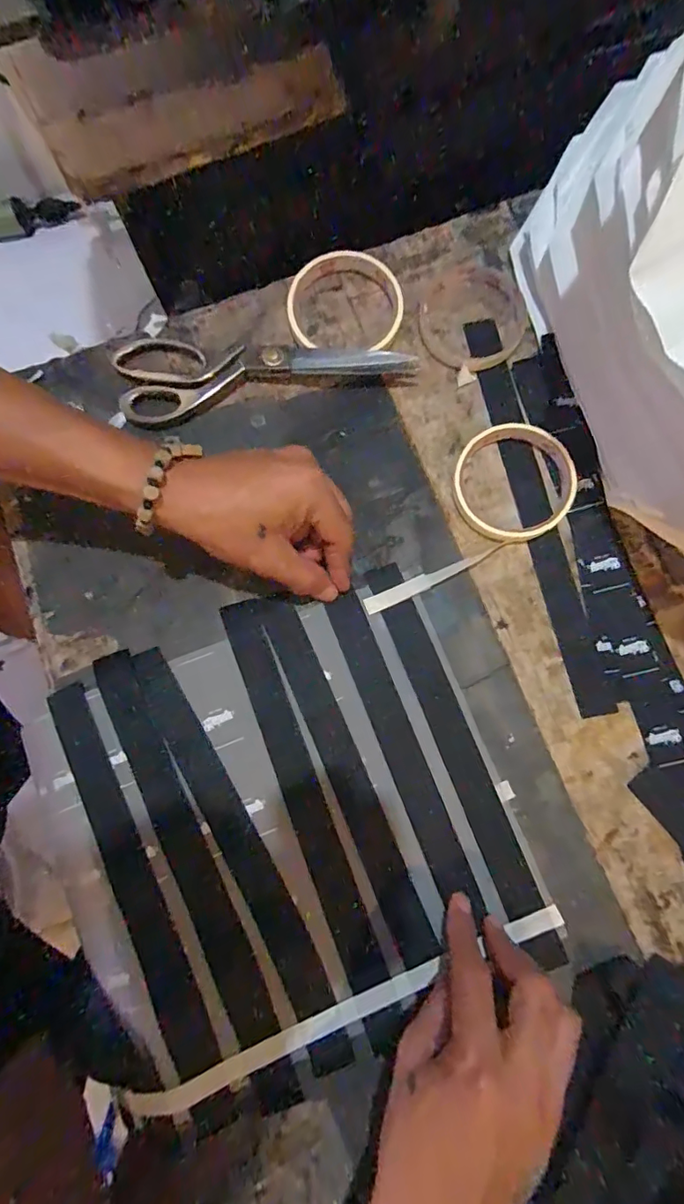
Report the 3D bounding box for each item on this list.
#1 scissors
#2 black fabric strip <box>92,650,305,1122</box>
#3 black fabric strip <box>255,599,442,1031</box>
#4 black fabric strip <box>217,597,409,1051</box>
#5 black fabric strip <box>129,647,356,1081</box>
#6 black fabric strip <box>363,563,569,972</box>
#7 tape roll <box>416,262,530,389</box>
[{"bbox_3d":[-0.060,-0.188,0.379,0.220,0.016,0.073,-14,80,-3],"label":"scissors"},{"bbox_3d":[-0.096,0.170,0.317,0.030,0.007,0.294,-25,80,-5],"label":"black fabric strip"},{"bbox_3d":[0.000,0.113,0.334,0.026,0.004,0.253,-23,80,-5],"label":"black fabric strip"},{"bbox_3d":[-0.023,0.136,0.330,0.026,0.006,0.288,-21,80,-4],"label":"black fabric strip"},{"bbox_3d":[-0.068,0.159,0.323,0.029,0.004,0.282,-26,81,-10],"label":"black fabric strip"},{"bbox_3d":[0.080,0.104,0.338,0.025,0.005,0.276,-22,80,2],"label":"black fabric strip"},{"bbox_3d":[0.102,-0.223,0.385,0.080,0.011,0.091,-22,80,-4],"label":"tape roll"}]

